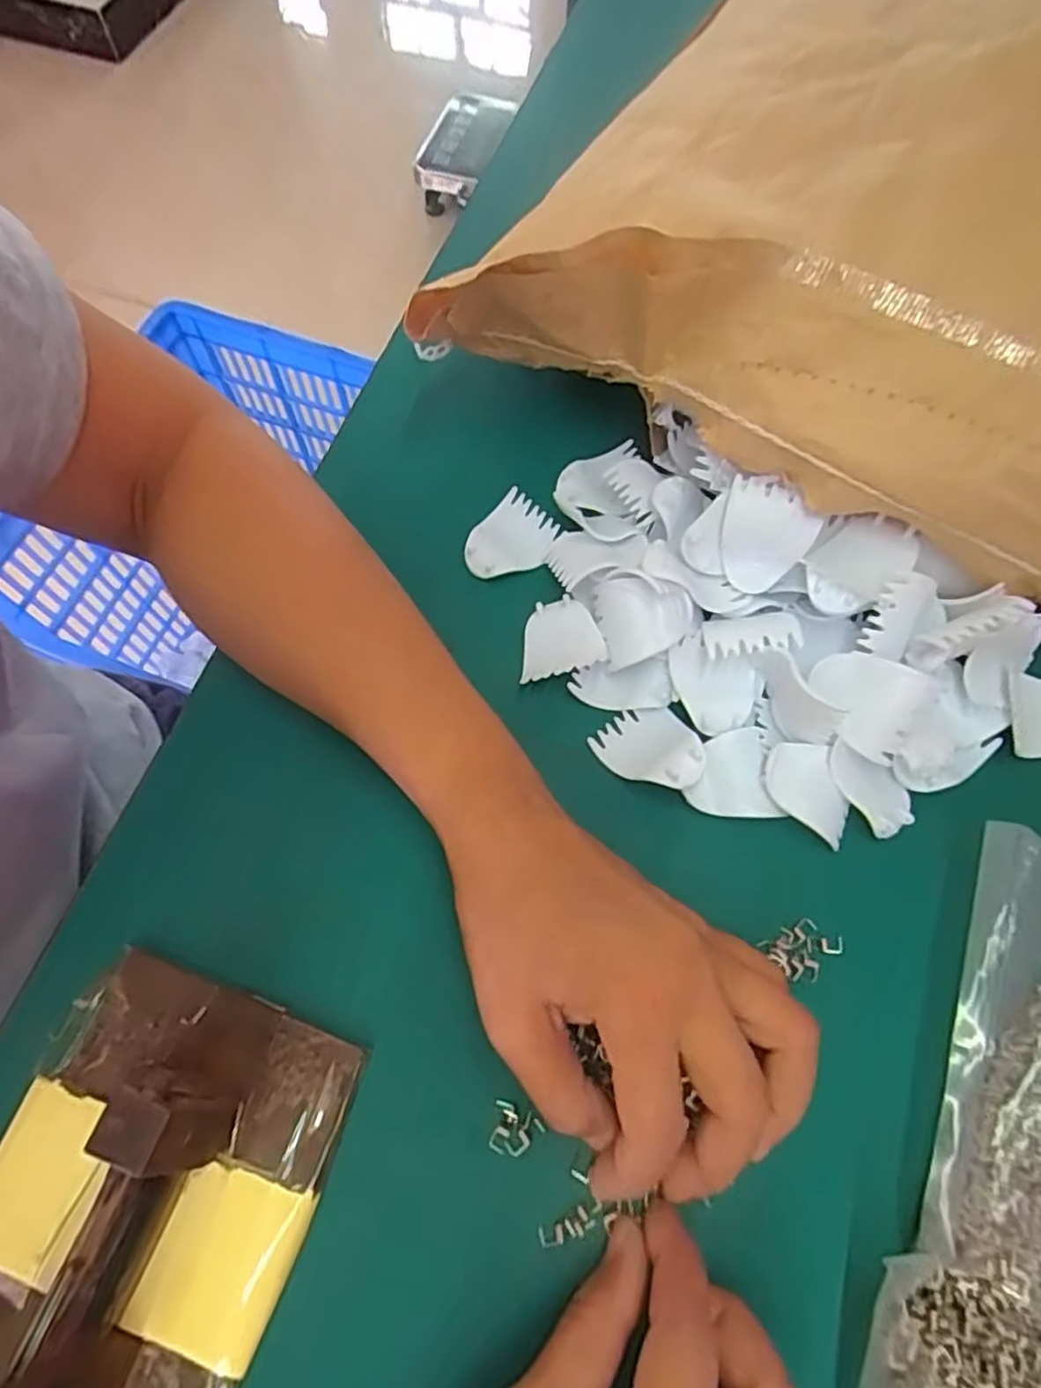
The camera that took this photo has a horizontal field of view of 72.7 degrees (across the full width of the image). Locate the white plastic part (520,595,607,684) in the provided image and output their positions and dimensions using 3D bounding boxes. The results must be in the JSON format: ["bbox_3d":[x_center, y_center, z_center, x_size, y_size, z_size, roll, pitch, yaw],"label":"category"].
[{"bbox_3d":[0.016,-0.025,0.322,0.038,0.014,0.038,0,67,-1],"label":"white plastic part"}]

